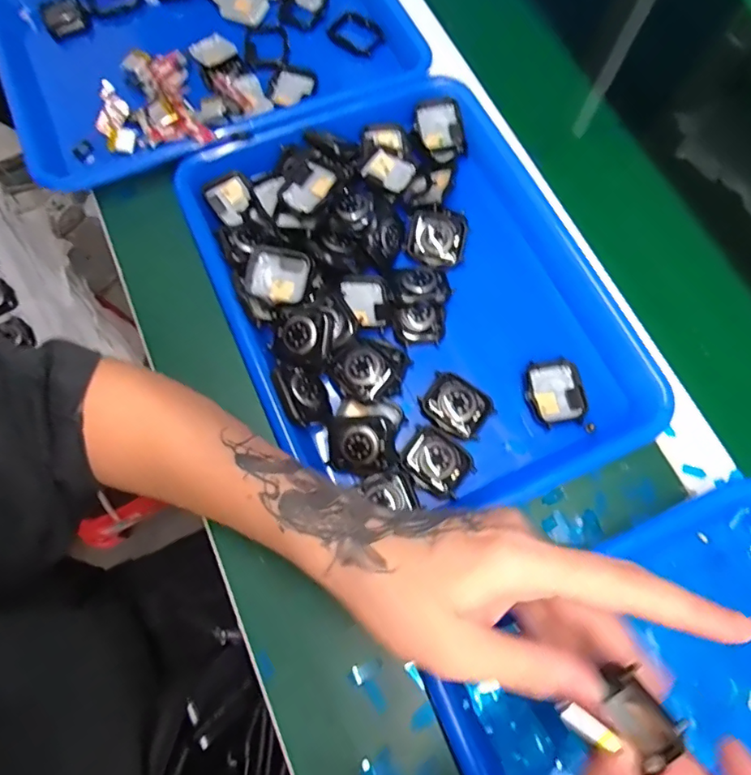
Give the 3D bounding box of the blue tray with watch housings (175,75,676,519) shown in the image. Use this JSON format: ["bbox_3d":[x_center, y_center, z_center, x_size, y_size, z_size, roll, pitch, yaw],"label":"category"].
[{"bbox_3d":[0.030,-0.071,0.373,0.260,0.047,0.331,-25,73,-8],"label":"blue tray with watch housings"}]

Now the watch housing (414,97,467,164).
[{"bbox_3d":[0.054,-0.209,0.419,0.037,0.012,0.052,-17,81,-2],"label":"watch housing"}]

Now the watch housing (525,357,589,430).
[{"bbox_3d":[0.123,0.003,0.352,0.041,0.008,0.045,-10,72,-4],"label":"watch housing"}]

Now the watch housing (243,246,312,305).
[{"bbox_3d":[-0.069,-0.078,0.358,0.044,0.011,0.038,15,72,5],"label":"watch housing"}]

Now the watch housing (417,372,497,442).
[{"bbox_3d":[0.055,0.013,0.344,0.045,0.008,0.035,33,74,10],"label":"watch housing"}]

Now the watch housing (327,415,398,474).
[{"bbox_3d":[-0.009,0.037,0.331,0.044,0.017,0.035,2,71,1],"label":"watch housing"}]

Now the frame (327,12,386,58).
[{"bbox_3d":[-0.016,-0.321,0.465,0.050,0.008,0.032,31,97,1],"label":"frame"}]

